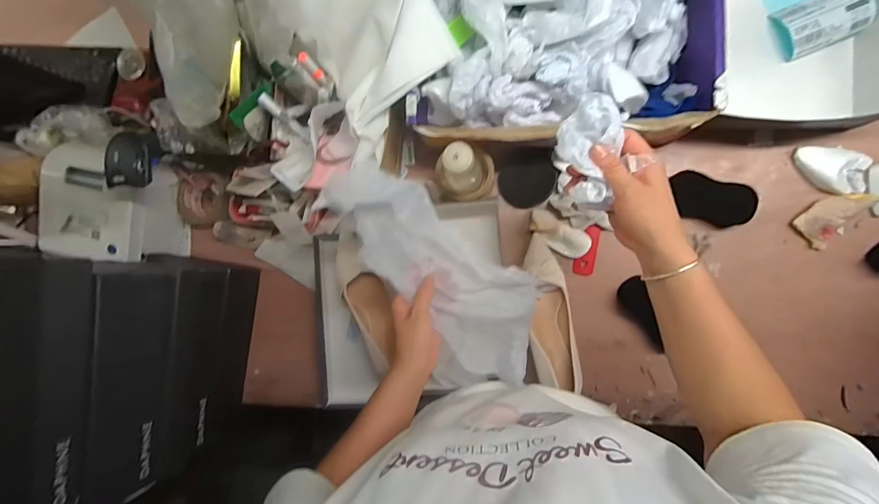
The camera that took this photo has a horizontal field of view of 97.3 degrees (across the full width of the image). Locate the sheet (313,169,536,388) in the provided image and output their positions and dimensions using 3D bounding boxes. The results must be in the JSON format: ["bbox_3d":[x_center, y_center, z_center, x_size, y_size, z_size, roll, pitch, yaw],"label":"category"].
[{"bbox_3d":[-0.004,0.037,0.522,0.187,0.095,0.353,-35,108,7],"label":"sheet"}]

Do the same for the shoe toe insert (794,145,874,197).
[{"bbox_3d":[0.596,-0.124,0.581,0.100,0.021,0.061,18,93,8],"label":"shoe toe insert"}]

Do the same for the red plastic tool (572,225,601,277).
[{"bbox_3d":[0.245,-0.001,0.637,0.031,0.007,0.084,12,106,8],"label":"red plastic tool"}]

